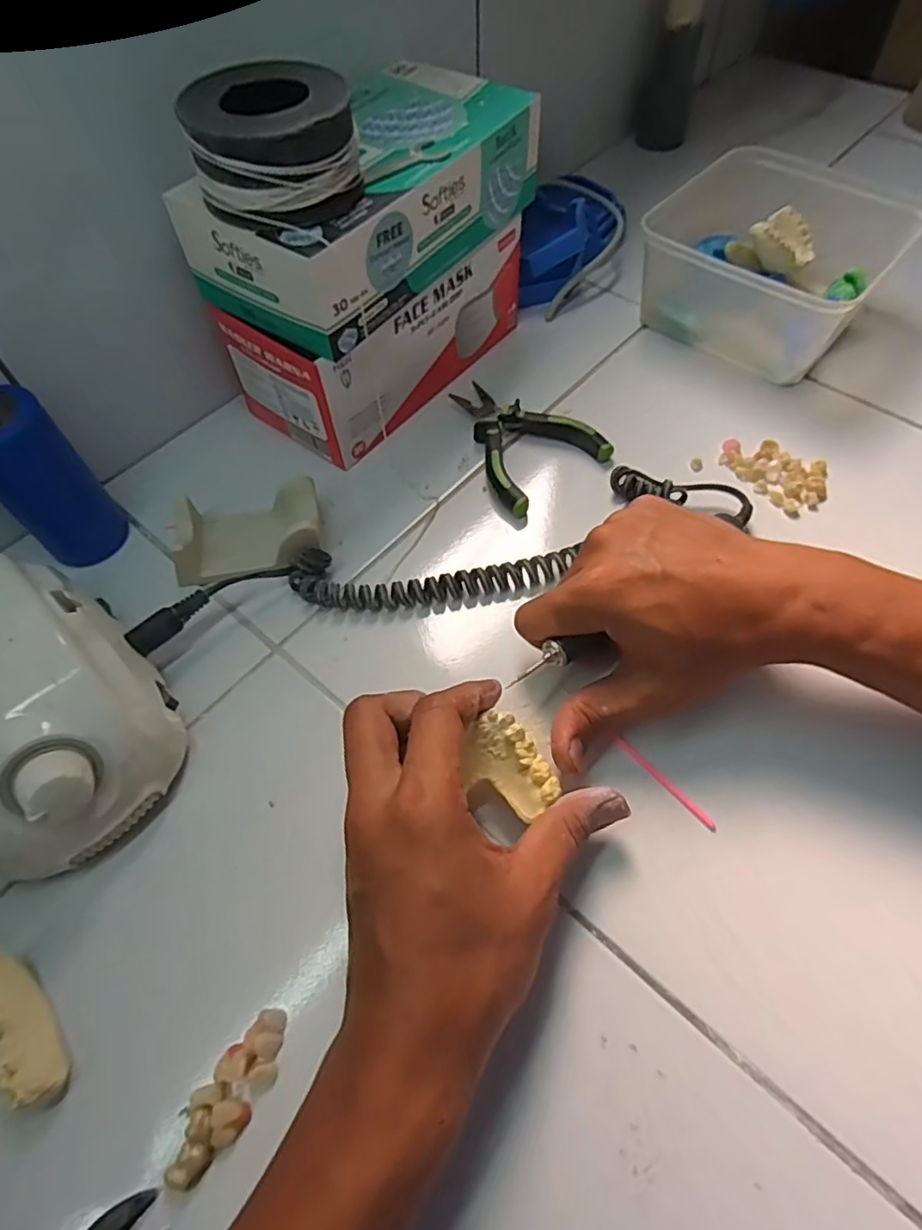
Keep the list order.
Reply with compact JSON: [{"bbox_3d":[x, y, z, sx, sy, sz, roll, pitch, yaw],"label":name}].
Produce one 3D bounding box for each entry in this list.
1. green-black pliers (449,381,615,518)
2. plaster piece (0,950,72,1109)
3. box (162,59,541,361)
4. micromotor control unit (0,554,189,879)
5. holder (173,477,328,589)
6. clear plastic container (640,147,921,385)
[{"bbox_3d":[0.036,-0.124,0.429,0.084,0.012,0.106,-35,65,-18],"label":"green-black pliers"},{"bbox_3d":[-0.184,0.170,0.260,0.019,0.016,0.066,-38,66,-19],"label":"plaster piece"},{"bbox_3d":[-0.053,-0.254,0.382,0.104,0.060,0.209,32,65,19],"label":"box"},{"bbox_3d":[-0.206,0.040,0.295,0.099,0.072,0.136,-38,66,-19],"label":"micromotor control unit"},{"bbox_3d":[-0.130,-0.051,0.387,0.088,0.034,0.048,-7,60,-3],"label":"holder"},{"bbox_3d":[0.229,-0.266,0.477,0.151,0.071,0.160,37,67,20],"label":"clear plastic container"}]

